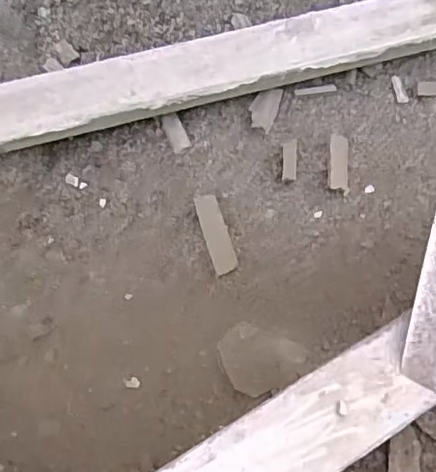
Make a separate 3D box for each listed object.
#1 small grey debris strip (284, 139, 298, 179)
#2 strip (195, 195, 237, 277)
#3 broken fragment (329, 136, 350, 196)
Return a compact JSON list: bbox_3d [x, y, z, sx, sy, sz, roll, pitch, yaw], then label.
[{"bbox_3d":[0.098,-0.104,0.817,0.020,0.004,0.061,8,67,-13],"label":"small grey debris strip"},{"bbox_3d":[-0.002,-0.003,0.764,0.030,0.004,0.106,-12,72,-18],"label":"strip"},{"bbox_3d":[0.164,-0.098,0.816,0.027,0.006,0.082,7,74,-19],"label":"broken fragment"}]

